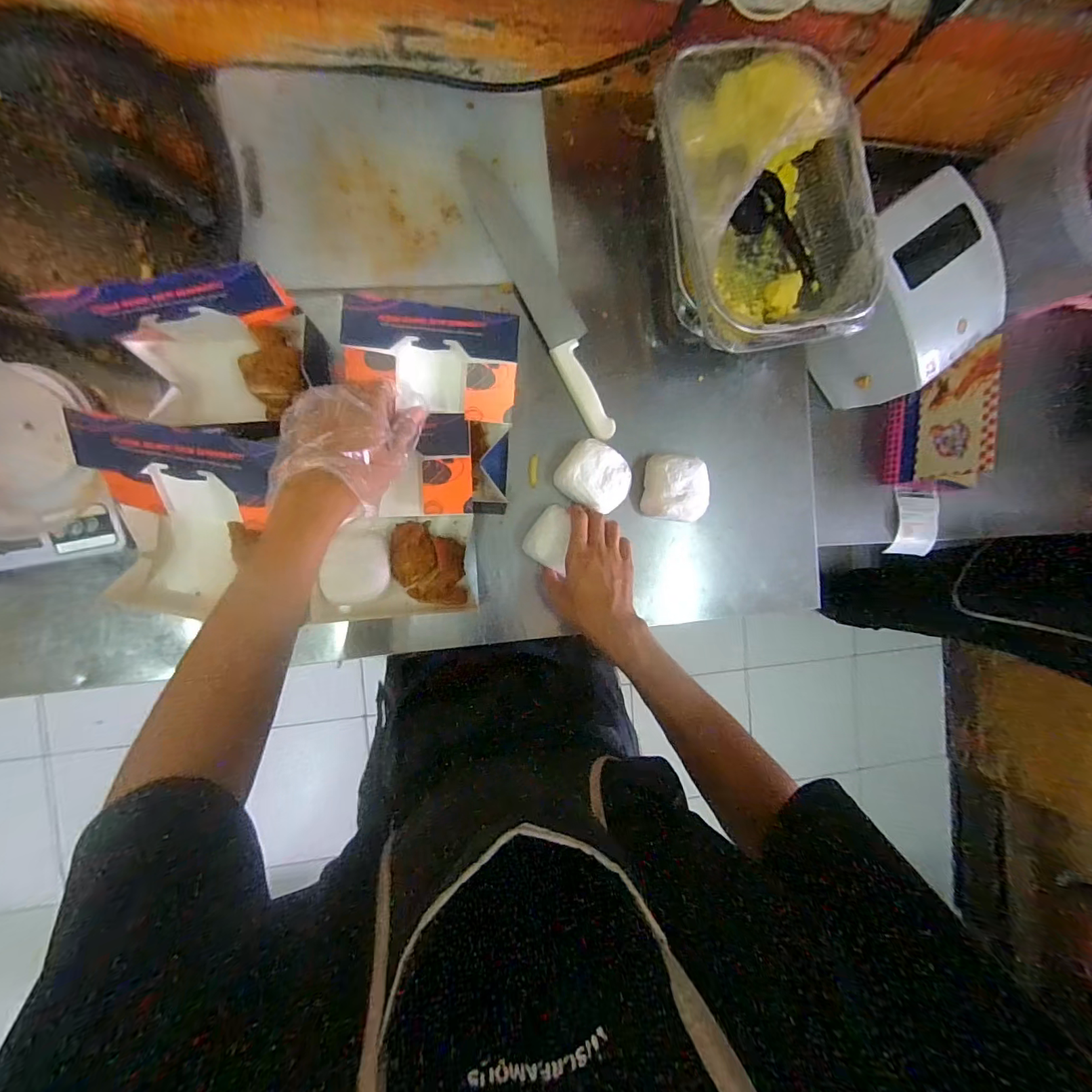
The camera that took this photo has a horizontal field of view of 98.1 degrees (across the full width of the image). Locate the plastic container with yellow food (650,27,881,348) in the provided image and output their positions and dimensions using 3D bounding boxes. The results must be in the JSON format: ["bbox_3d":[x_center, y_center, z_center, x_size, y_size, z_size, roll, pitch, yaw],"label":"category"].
[{"bbox_3d":[0.239,-0.370,0.522,0.215,0.082,0.299,-15,94,-8],"label":"plastic container with yellow food"}]

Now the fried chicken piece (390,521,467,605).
[{"bbox_3d":[-0.136,0.022,0.551,0.083,0.041,0.095,0,92,-9],"label":"fried chicken piece"}]

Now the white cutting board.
[{"bbox_3d":[-0.165,-0.415,0.539,0.343,0.019,0.228,-7,93,-9],"label":"white cutting board"}]

